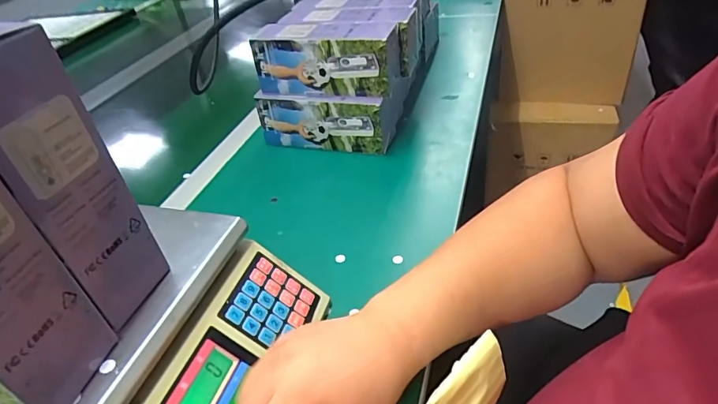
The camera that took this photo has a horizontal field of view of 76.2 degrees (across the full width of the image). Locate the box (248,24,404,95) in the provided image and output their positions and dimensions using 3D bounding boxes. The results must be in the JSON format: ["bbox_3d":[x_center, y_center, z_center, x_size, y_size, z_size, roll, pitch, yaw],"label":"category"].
[{"bbox_3d":[-0.047,-0.206,0.650,0.206,0.076,0.085,5,40,18],"label":"box"}]

